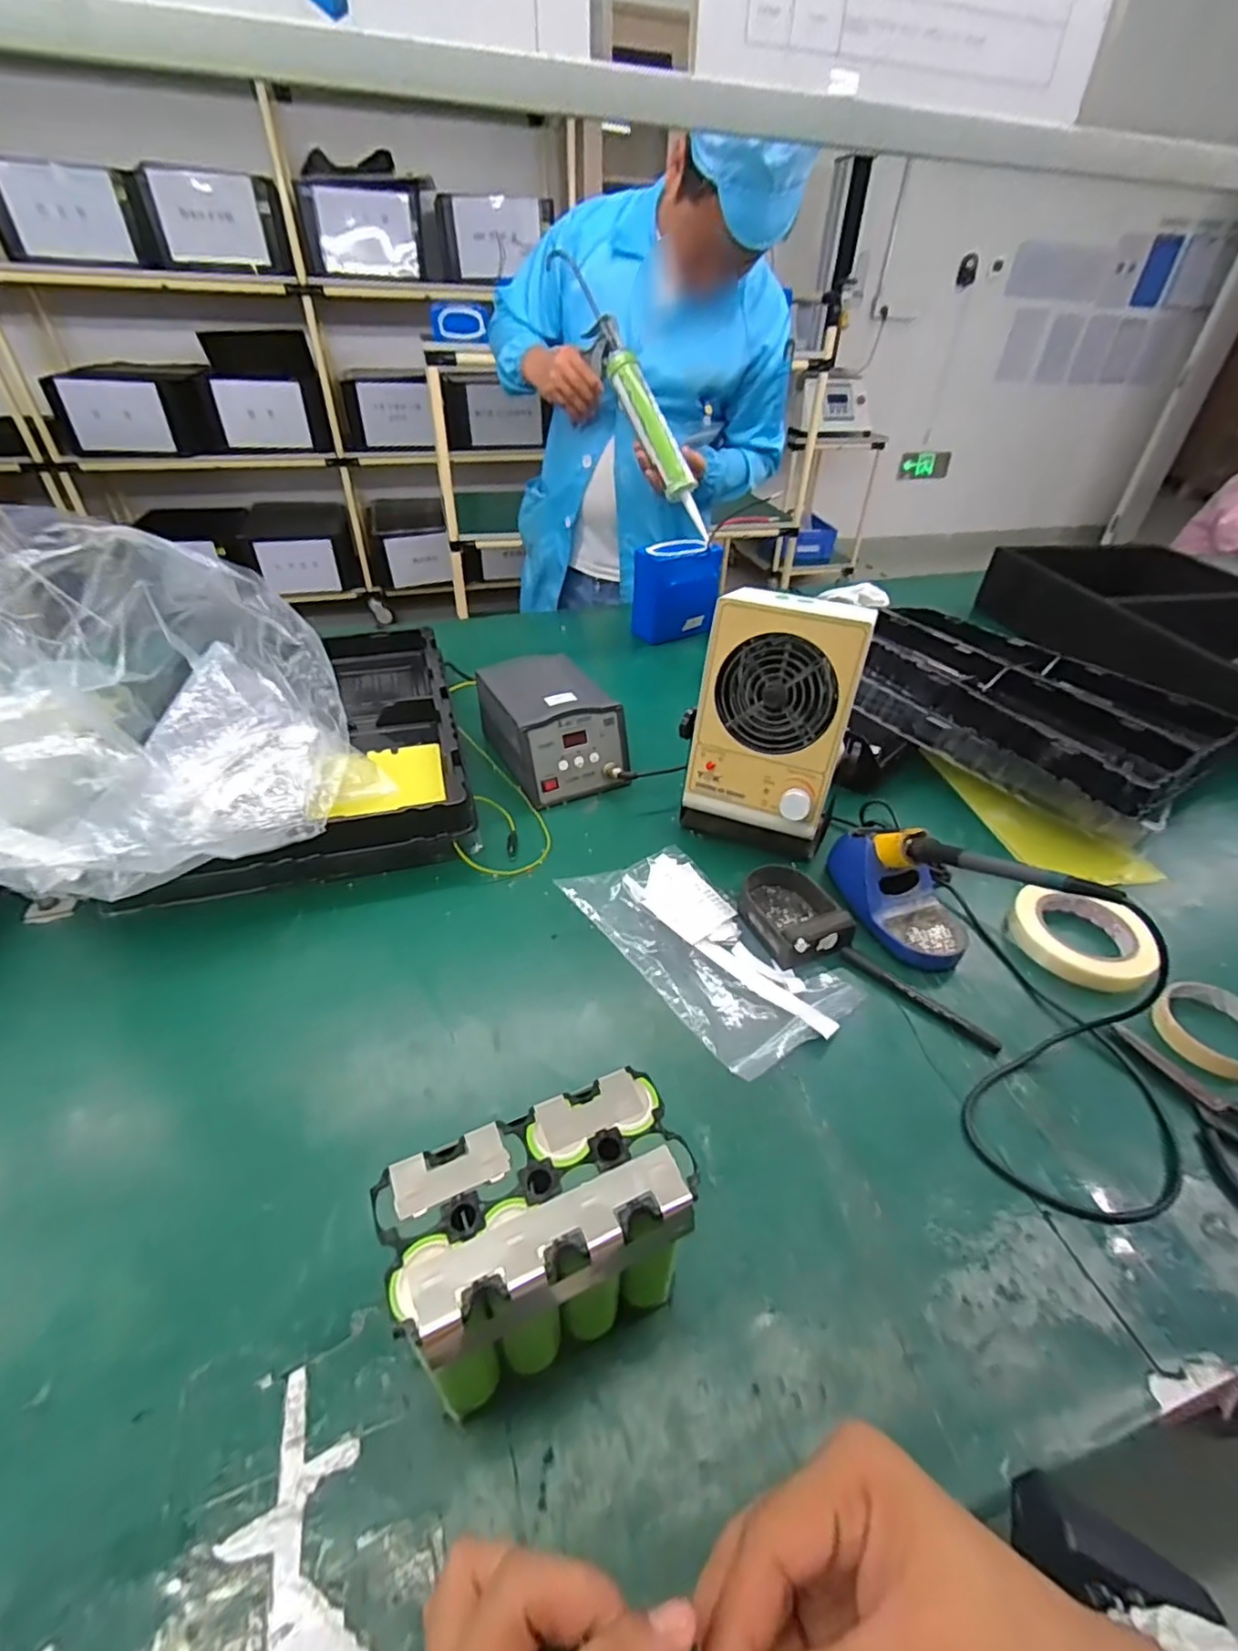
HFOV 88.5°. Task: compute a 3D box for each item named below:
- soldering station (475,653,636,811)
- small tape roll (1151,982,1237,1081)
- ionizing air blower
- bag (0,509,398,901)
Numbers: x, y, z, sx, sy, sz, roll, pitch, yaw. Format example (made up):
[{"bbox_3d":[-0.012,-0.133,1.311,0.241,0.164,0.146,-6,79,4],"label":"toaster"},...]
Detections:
[{"bbox_3d":[-0.084,-0.119,0.795,0.132,0.115,0.206,-17,43,-22],"label":"soldering station"},{"bbox_3d":[0.496,0.165,0.524,0.090,0.015,0.081,-14,41,-18],"label":"small tape roll"},{"bbox_3d":[0.155,-0.102,0.645,0.151,0.235,0.115,18,42,19],"label":"ionizing air blower"},{"bbox_3d":[-0.382,-0.120,0.560,0.260,0.241,0.327,-15,42,-19],"label":"bag"}]

